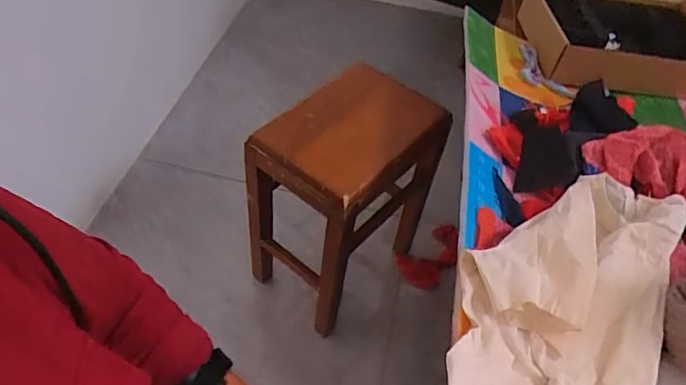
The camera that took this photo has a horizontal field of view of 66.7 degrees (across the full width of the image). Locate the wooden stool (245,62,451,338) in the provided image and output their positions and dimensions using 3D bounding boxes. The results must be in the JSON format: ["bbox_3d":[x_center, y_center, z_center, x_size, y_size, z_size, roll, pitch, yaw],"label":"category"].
[{"bbox_3d":[0.003,0.019,1.121,0.252,0.451,0.333,36,54,24],"label":"wooden stool"}]

